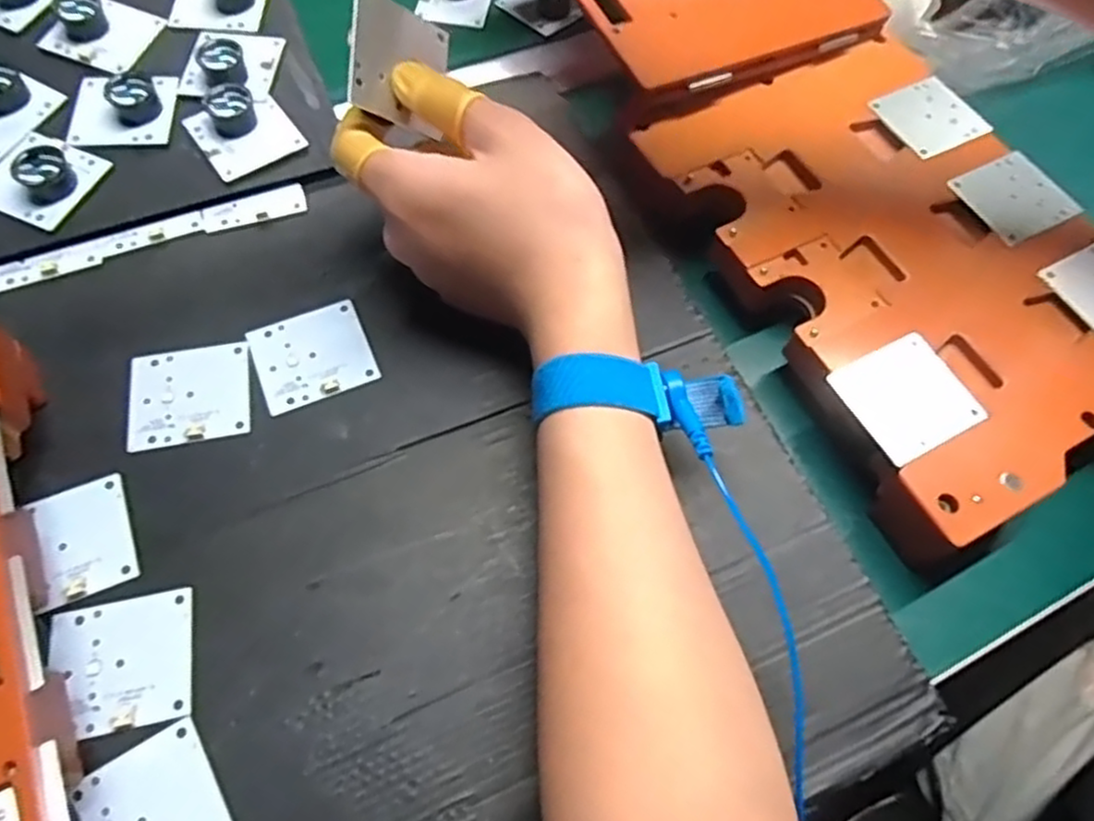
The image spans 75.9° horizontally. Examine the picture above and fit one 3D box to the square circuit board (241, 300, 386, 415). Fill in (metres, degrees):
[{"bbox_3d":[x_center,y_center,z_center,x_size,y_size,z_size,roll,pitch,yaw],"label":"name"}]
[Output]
[{"bbox_3d":[-0.101,-0.024,0.301,0.047,0.005,0.045,-21,65,-13],"label":"square circuit board"}]

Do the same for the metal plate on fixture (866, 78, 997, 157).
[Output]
[{"bbox_3d":[0.195,-0.150,0.358,0.043,0.004,0.045,-26,68,-10],"label":"metal plate on fixture"}]

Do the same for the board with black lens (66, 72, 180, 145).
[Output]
[{"bbox_3d":[-0.208,-0.152,0.340,0.047,0.017,0.041,-3,62,-4],"label":"board with black lens"}]

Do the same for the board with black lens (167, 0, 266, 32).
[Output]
[{"bbox_3d":[-0.177,-0.227,0.375,0.047,0.018,0.040,1,62,-2],"label":"board with black lens"}]

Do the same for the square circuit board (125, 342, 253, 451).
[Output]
[{"bbox_3d":[-0.148,-0.007,0.289,0.047,0.004,0.044,-10,63,-8],"label":"square circuit board"}]

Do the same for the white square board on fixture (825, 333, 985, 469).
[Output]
[{"bbox_3d":[0.145,-0.007,0.280,0.046,0.005,0.046,-26,66,-15],"label":"white square board on fixture"}]

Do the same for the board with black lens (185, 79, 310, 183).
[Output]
[{"bbox_3d":[-0.148,-0.140,0.338,0.043,0.020,0.043,-35,69,-18],"label":"board with black lens"}]

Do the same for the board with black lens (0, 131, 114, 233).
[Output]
[{"bbox_3d":[-0.236,-0.110,0.322,0.044,0.021,0.043,21,63,9],"label":"board with black lens"}]

